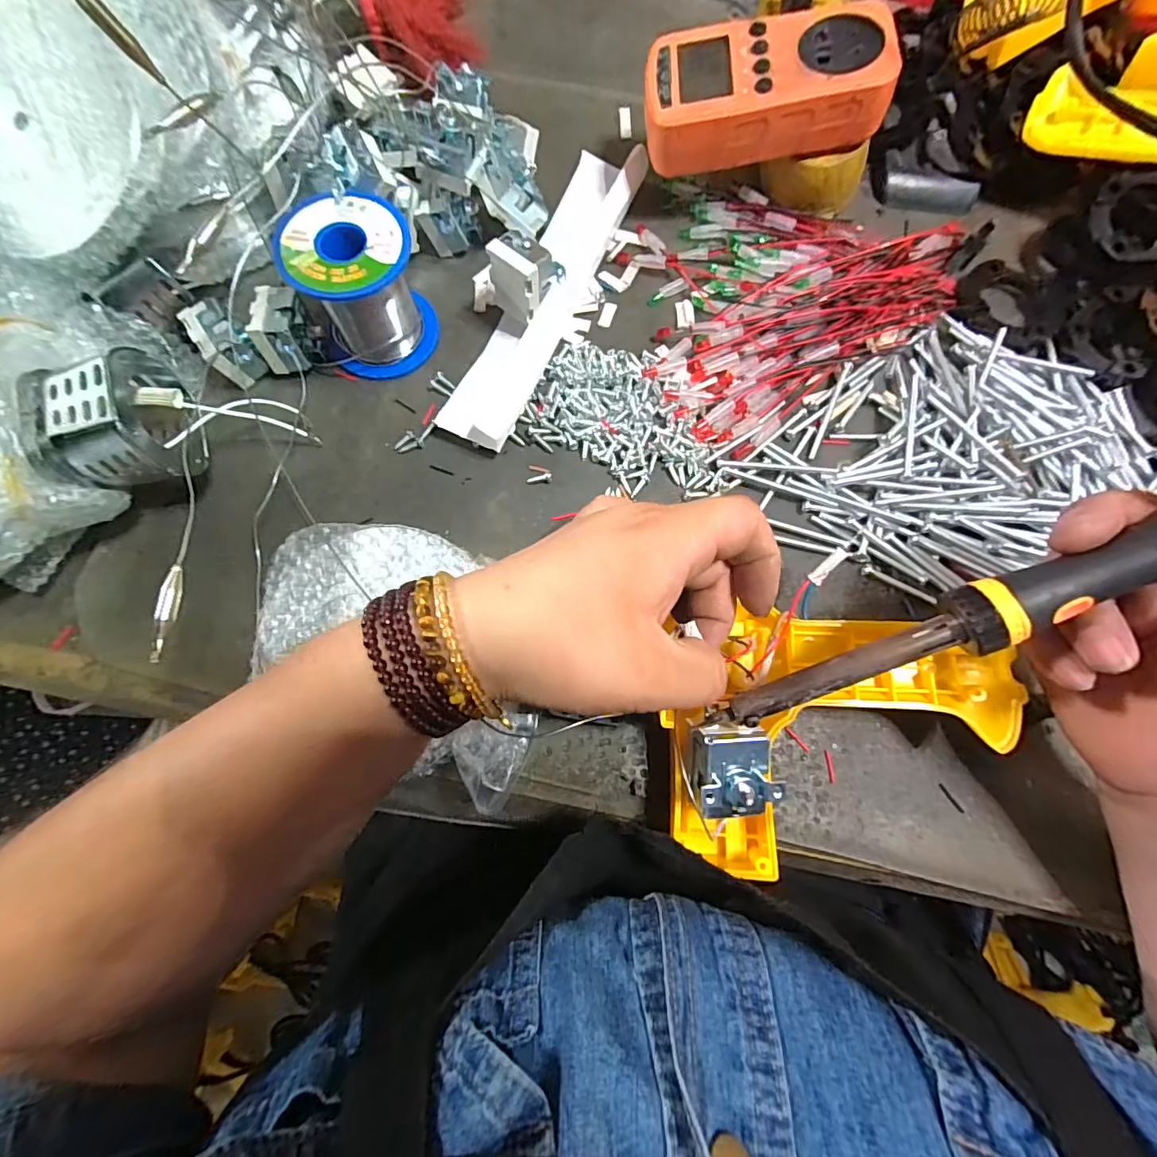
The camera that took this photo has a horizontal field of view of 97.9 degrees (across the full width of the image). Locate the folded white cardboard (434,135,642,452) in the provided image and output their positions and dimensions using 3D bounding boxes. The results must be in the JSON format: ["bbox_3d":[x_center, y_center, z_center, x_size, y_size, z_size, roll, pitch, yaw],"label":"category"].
[{"bbox_3d":[-0.019,-0.176,0.304,0.045,0.022,0.220,22,76,6],"label":"folded white cardboard"}]

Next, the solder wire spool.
[{"bbox_3d":[-0.118,-0.161,0.280,0.061,0.064,0.061,-18,76,-4],"label":"solder wire spool"}]

